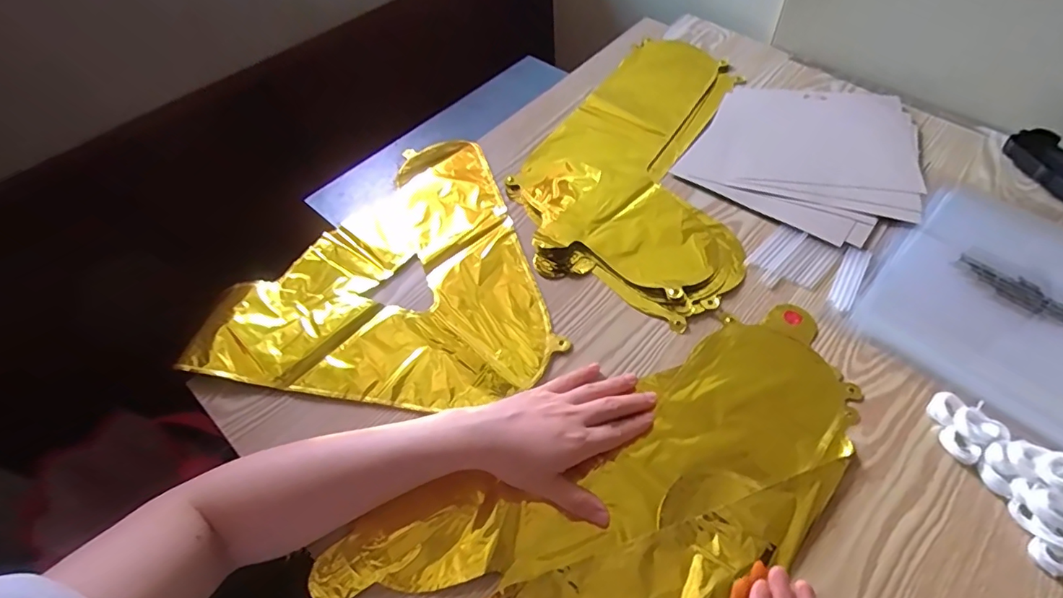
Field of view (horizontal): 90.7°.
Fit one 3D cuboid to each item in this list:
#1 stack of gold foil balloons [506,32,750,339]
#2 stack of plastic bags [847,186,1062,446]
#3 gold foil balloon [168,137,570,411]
[{"bbox_3d":[0.151,-0.170,0.607,0.253,0.011,0.417,24,60,20],"label":"stack of gold foil balloons"},{"bbox_3d":[0.440,-0.004,0.468,0.249,0.009,0.205,-39,61,-21],"label":"stack of plastic bags"},{"bbox_3d":[-0.128,-0.053,0.541,0.315,0.012,0.329,5,55,8],"label":"gold foil balloon"}]

